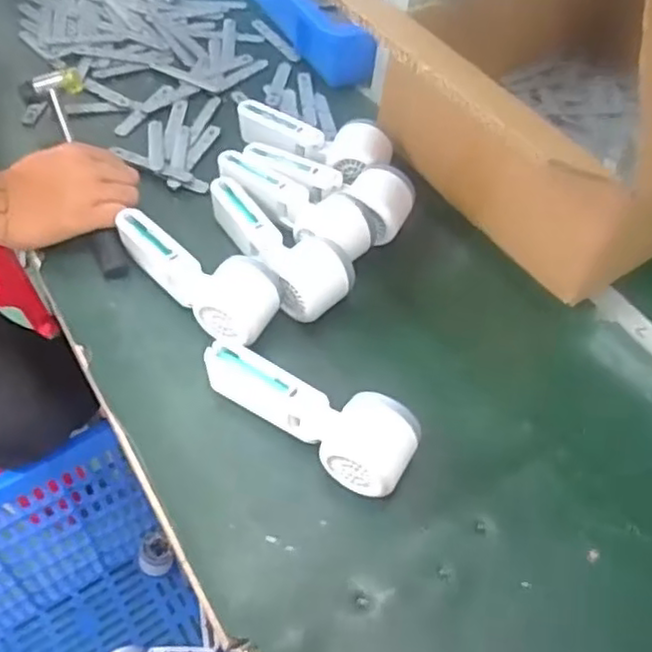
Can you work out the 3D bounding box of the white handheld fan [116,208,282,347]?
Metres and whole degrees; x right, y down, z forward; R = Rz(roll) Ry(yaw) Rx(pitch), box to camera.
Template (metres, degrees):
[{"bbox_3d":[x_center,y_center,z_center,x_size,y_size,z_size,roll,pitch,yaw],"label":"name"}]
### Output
[{"bbox_3d":[-0.106,-0.044,0.576,0.067,0.045,0.165,-36,64,-27],"label":"white handheld fan"}]

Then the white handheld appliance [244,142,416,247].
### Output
[{"bbox_3d":[-0.002,-0.132,0.651,0.171,0.050,0.069,26,56,14],"label":"white handheld appliance"}]

